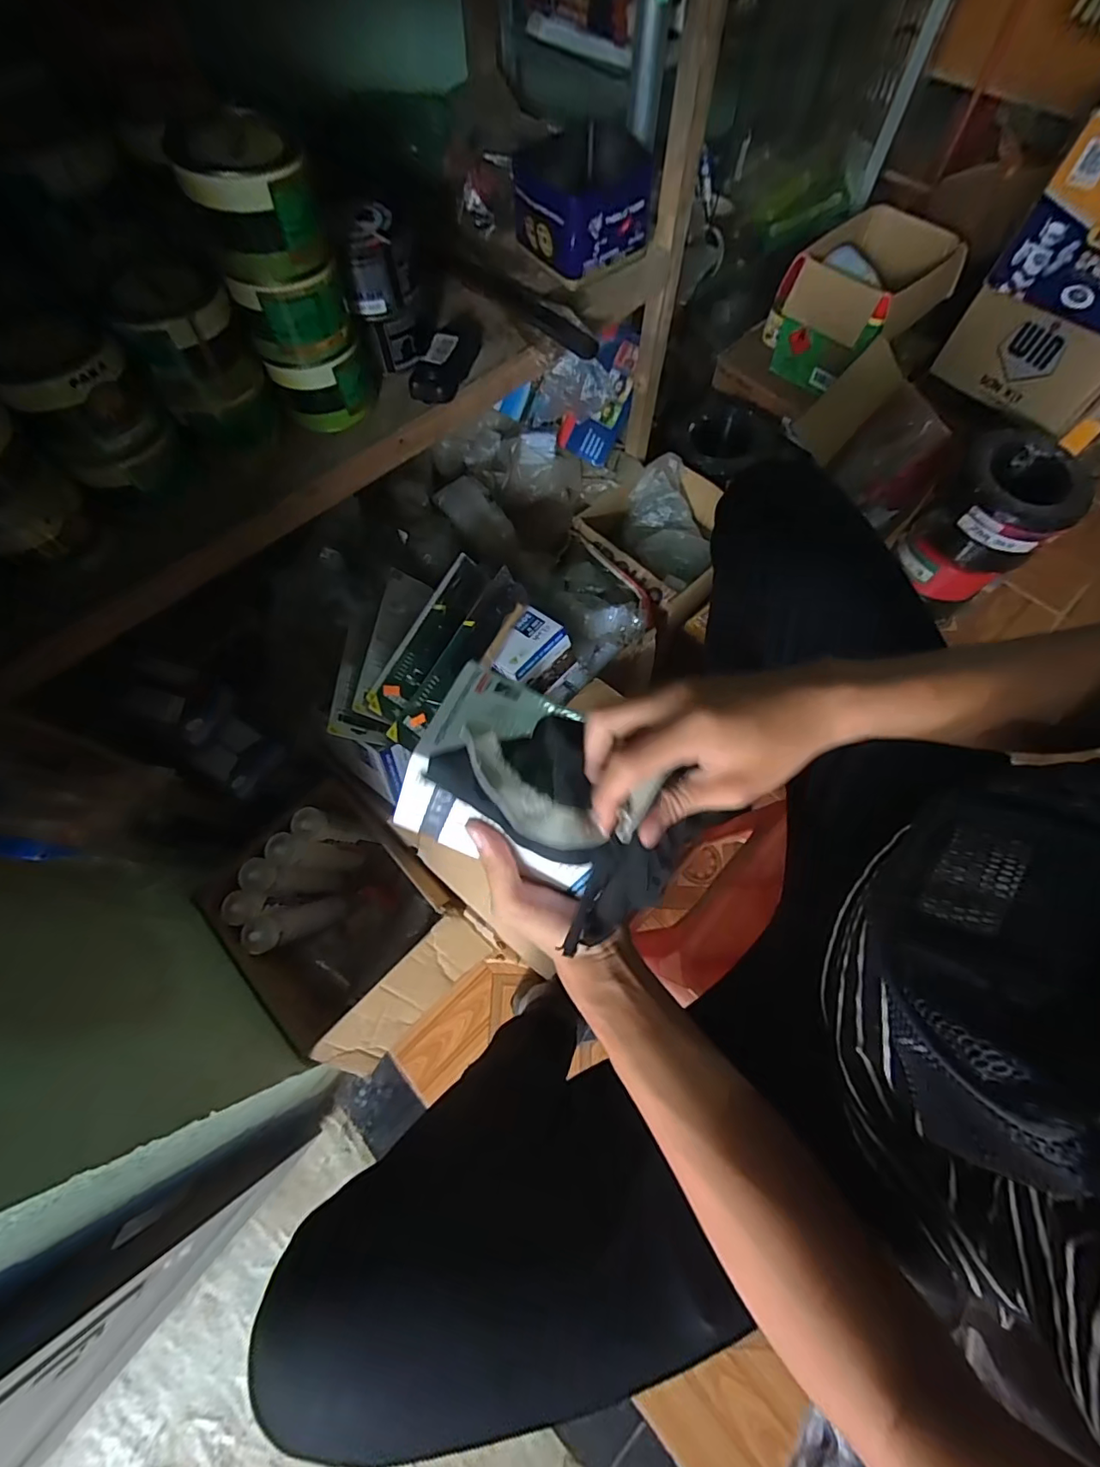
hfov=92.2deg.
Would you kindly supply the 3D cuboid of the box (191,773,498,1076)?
[{"bbox_3d":[-0.290,0.283,0.797,0.324,0.199,0.248,43,73,16],"label":"box"}]

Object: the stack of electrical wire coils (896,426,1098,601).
[{"bbox_3d":[0.831,-0.413,1.020,0.202,0.239,0.228,36,72,14],"label":"stack of electrical wire coils"}]

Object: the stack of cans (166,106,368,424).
[{"bbox_3d":[-0.249,-0.421,0.502,0.096,0.205,0.088,-22,68,-9],"label":"stack of cans"}]

